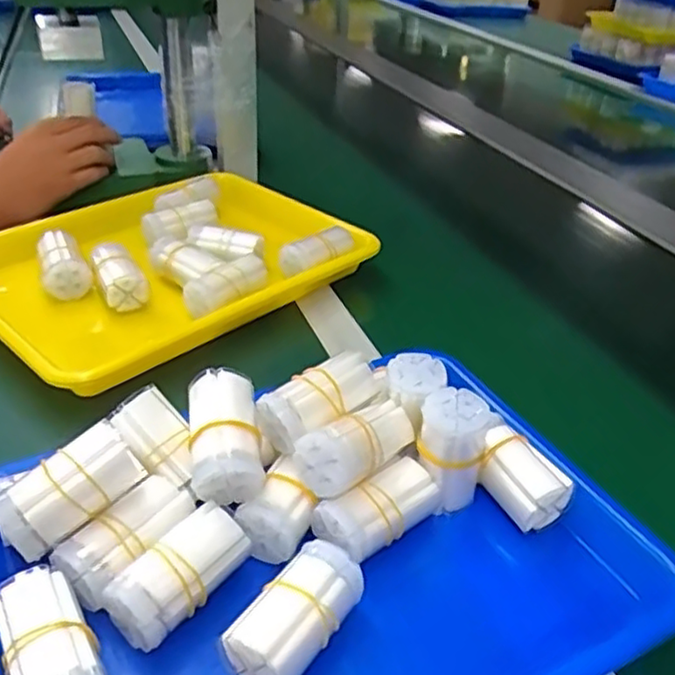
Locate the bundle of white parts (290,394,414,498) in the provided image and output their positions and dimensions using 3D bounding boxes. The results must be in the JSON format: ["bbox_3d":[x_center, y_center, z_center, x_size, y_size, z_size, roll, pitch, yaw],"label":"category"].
[{"bbox_3d":[0.014,0.060,0.385,0.071,0.041,0.033,-23,42,-34],"label":"bundle of white parts"}]

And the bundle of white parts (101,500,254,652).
[{"bbox_3d":[-0.078,0.118,0.340,0.031,0.028,0.074,26,40,30],"label":"bundle of white parts"}]

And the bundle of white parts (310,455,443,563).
[{"bbox_3d":[0.025,0.096,0.382,0.074,0.028,0.031,-22,41,-33],"label":"bundle of white parts"}]

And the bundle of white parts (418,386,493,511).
[{"bbox_3d":[0.066,0.064,0.400,0.039,0.061,0.039,10,34,10],"label":"bundle of white parts"}]

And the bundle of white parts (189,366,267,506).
[{"bbox_3d":[-0.063,0.055,0.380,0.037,0.042,0.067,-4,34,-11],"label":"bundle of white parts"}]

